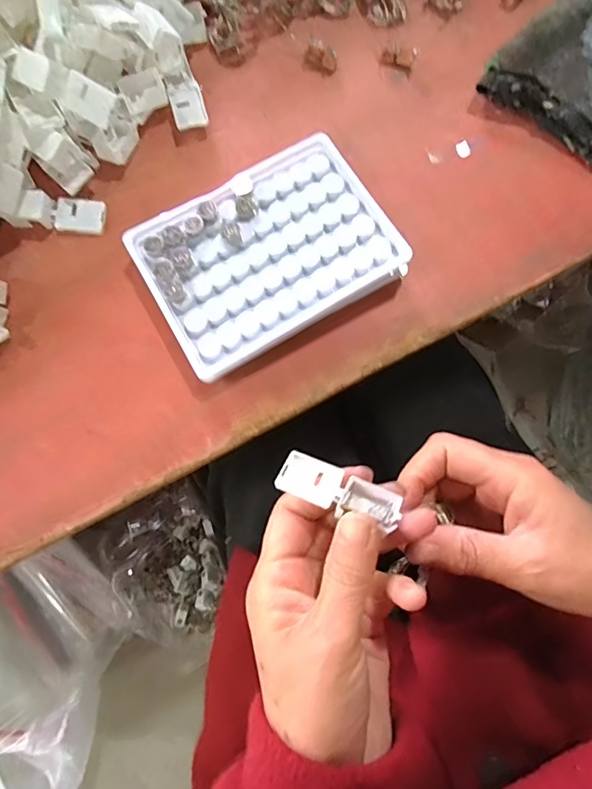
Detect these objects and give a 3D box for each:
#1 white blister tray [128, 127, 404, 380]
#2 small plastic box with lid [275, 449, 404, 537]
[{"bbox_3d":[-0.016,-0.077,0.270,0.129,0.018,0.093,-30,80,-5],"label":"white blister tray"},{"bbox_3d":[0.020,0.045,0.224,0.055,0.011,0.020,17,55,12],"label":"small plastic box with lid"}]

